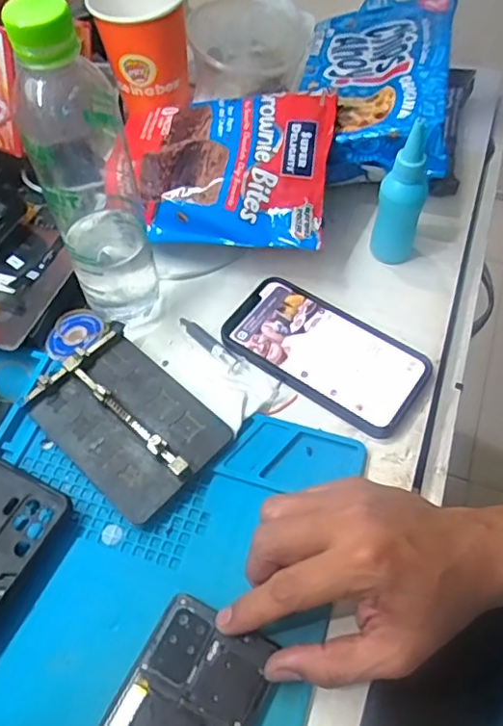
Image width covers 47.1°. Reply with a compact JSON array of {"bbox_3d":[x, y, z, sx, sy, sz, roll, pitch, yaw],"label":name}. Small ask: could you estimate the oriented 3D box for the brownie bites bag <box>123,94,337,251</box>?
[{"bbox_3d":[-0.026,-0.161,0.480,0.181,0.038,0.133,9,81,11],"label":"brownie bites bag"}]

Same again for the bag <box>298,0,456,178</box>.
[{"bbox_3d":[0.111,-0.257,0.513,0.132,0.048,0.238,7,58,7],"label":"bag"}]

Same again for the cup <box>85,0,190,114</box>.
[{"bbox_3d":[-0.097,-0.288,0.518,0.077,0.092,0.073,-1,57,2],"label":"cup"}]

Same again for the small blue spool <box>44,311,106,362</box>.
[{"bbox_3d":[-0.133,-0.023,0.437,0.041,0.016,0.046,25,62,14],"label":"small blue spool"}]

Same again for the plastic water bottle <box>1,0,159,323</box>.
[{"bbox_3d":[-0.105,-0.114,0.370,0.060,0.218,0.056,-16,58,-8],"label":"plastic water bottle"}]

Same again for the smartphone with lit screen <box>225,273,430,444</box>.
[{"bbox_3d":[0.054,-0.010,0.431,0.146,0.009,0.076,32,64,17],"label":"smartphone with lit screen"}]

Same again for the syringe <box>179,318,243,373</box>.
[{"bbox_3d":[-0.032,-0.016,0.440,0.012,0.009,0.064,-37,66,-20],"label":"syringe"}]

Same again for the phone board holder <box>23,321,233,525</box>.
[{"bbox_3d":[-0.086,0.036,0.394,0.124,0.019,0.087,40,67,21],"label":"phone board holder"}]

